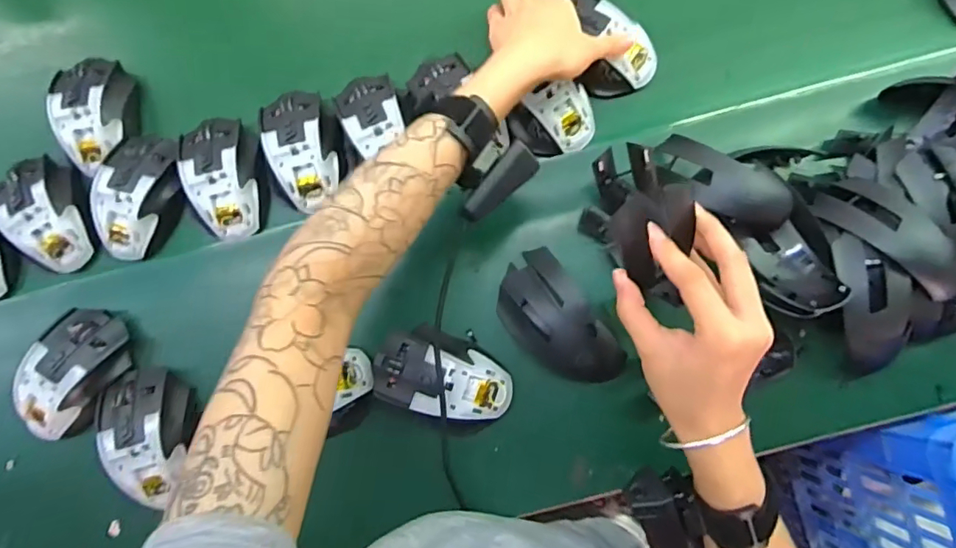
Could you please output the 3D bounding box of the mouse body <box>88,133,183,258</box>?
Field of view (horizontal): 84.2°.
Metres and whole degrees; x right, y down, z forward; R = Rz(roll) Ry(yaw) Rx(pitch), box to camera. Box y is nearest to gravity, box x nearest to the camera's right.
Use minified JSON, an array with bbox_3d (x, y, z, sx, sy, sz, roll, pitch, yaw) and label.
[{"bbox_3d":[-0.319,-0.074,0.500,0.075,0.034,0.116,10,82,3],"label":"mouse body"}]

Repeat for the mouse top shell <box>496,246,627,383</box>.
[{"bbox_3d":[0.066,0.043,0.452,0.067,0.030,0.125,-34,82,-3],"label":"mouse top shell"}]

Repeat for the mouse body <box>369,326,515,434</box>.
[{"bbox_3d":[-0.030,0.087,0.437,0.114,0.047,0.070,23,83,5],"label":"mouse body"}]

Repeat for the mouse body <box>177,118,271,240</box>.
[{"bbox_3d":[-0.236,-0.094,0.498,0.071,0.034,0.113,-16,82,0],"label":"mouse body"}]

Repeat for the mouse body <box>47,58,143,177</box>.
[{"bbox_3d":[-0.374,-0.157,0.520,0.069,0.037,0.114,-13,82,0],"label":"mouse body"}]

